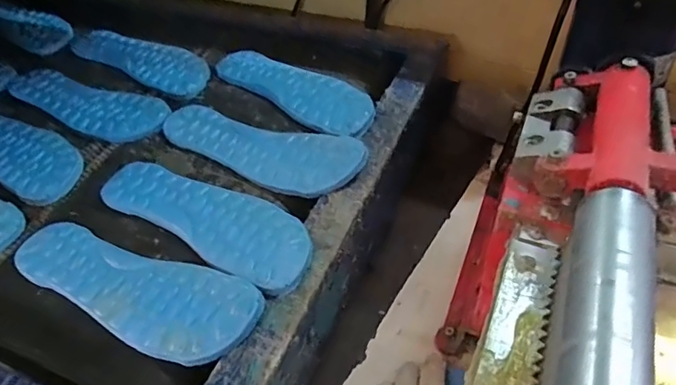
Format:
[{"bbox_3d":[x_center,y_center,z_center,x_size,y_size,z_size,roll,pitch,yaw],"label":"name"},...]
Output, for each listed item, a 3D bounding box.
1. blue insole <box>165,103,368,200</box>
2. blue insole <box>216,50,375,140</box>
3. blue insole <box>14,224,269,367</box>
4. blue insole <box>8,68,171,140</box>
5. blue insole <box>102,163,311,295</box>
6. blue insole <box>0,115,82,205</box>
[{"bbox_3d":[-0.089,-0.053,0.553,0.241,0.014,0.082,19,52,23],"label":"blue insole"},{"bbox_3d":[-0.051,-0.130,0.625,0.081,0.009,0.240,-38,54,-26],"label":"blue insole"},{"bbox_3d":[-0.180,0.076,0.439,0.243,0.014,0.080,17,51,21],"label":"blue insole"},{"bbox_3d":[-0.319,-0.115,0.645,0.246,0.007,0.080,19,51,23],"label":"blue insole"},{"bbox_3d":[-0.127,0.019,0.490,0.244,0.012,0.079,23,53,26],"label":"blue insole"},{"bbox_3d":[-0.381,-0.055,0.601,0.244,0.011,0.079,25,54,27],"label":"blue insole"}]

